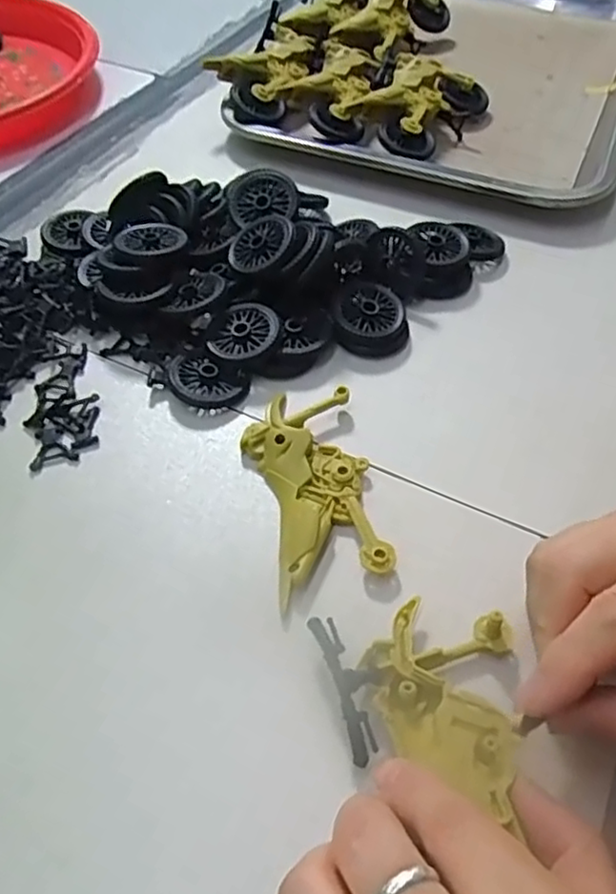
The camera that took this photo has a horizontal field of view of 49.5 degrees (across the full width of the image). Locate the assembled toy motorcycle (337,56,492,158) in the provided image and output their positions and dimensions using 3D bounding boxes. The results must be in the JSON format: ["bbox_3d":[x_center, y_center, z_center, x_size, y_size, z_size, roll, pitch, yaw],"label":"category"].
[{"bbox_3d":[0.075,-0.229,0.451,0.059,0.036,0.117,27,56,20],"label":"assembled toy motorcycle"}]

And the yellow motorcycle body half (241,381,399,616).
[{"bbox_3d":[0.002,0.015,0.279,0.048,0.012,0.093,-9,52,-8],"label":"yellow motorcycle body half"}]

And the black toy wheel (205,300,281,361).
[{"bbox_3d":[-0.032,-0.055,0.328,0.036,0.015,0.034,0,51,0],"label":"black toy wheel"}]

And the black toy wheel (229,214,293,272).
[{"bbox_3d":[-0.024,-0.103,0.342,0.035,0.006,0.035,-9,63,18],"label":"black toy wheel"}]

